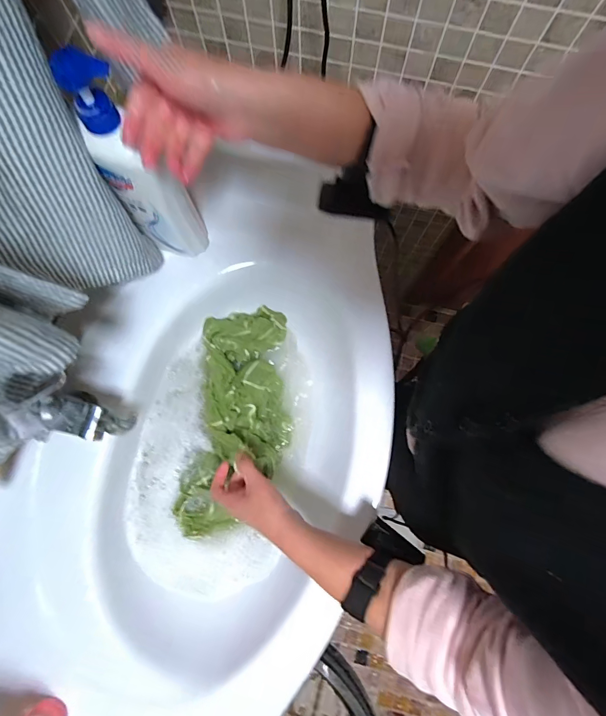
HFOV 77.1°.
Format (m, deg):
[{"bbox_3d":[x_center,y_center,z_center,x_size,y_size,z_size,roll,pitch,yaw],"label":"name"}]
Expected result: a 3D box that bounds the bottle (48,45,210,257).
[{"bbox_3d":[-0.183,-0.197,0.438,0.053,0.276,0.067,37,83,7],"label":"bottle"}]

